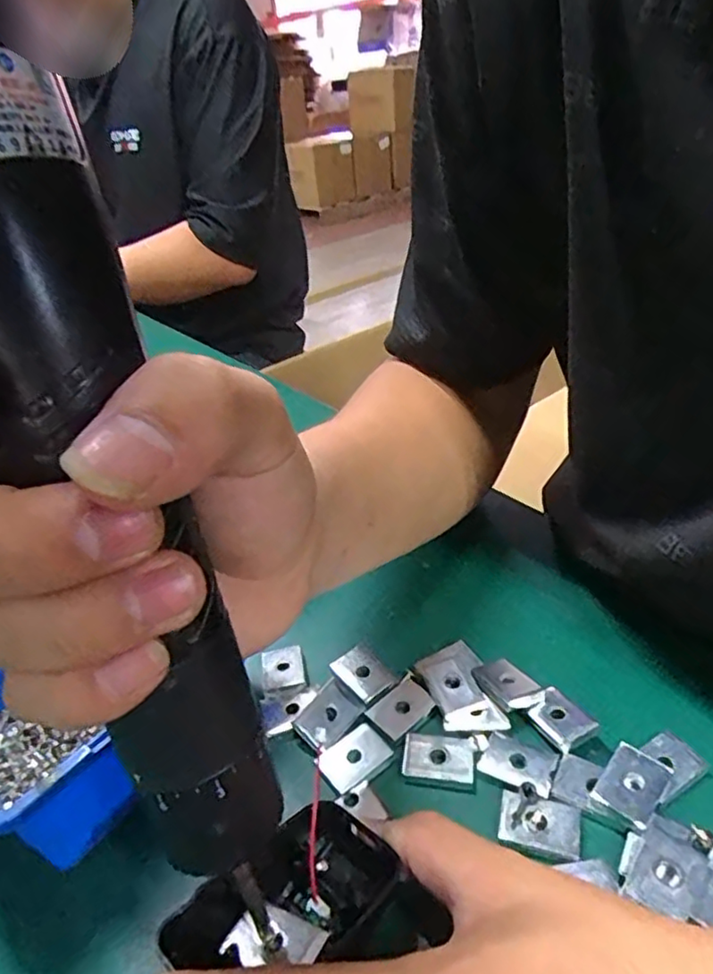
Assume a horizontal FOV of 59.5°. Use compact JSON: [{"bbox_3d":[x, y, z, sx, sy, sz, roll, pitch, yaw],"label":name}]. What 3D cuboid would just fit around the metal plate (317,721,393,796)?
[{"bbox_3d":[-0.001,0.109,0.256,0.027,0.004,0.020,-27,39,-29],"label":"metal plate"}]

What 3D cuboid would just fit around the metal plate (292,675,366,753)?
[{"bbox_3d":[-0.012,0.098,0.269,0.019,0.004,0.029,42,57,16],"label":"metal plate"}]

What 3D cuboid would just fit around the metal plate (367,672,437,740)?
[{"bbox_3d":[0.020,0.096,0.275,0.028,0.004,0.021,-29,40,-31],"label":"metal plate"}]

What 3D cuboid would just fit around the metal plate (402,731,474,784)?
[{"bbox_3d":[0.033,0.108,0.253,0.028,0.004,0.018,3,35,12],"label":"metal plate"}]

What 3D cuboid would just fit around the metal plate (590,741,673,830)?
[{"bbox_3d":[0.104,0.109,0.233,0.020,0.004,0.030,28,48,34],"label":"metal plate"}]

